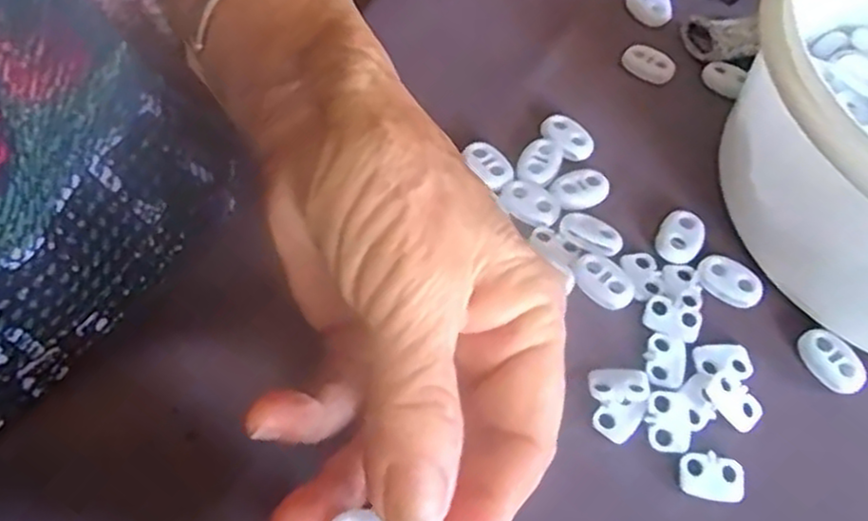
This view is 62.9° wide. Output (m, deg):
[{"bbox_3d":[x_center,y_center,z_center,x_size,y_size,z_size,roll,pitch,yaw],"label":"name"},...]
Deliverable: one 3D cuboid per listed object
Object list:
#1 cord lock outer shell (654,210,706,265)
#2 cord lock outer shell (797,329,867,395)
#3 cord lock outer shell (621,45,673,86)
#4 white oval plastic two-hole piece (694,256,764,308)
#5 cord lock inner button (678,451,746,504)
[{"bbox_3d":[0.089,-0.009,0.254,0.016,0.004,0.021,29,60,14],"label":"cord lock outer shell"},{"bbox_3d":[0.130,0.033,0.231,0.013,0.006,0.023,-22,62,-17],"label":"cord lock outer shell"},{"bbox_3d":[0.091,-0.084,0.304,0.022,0.009,0.010,24,59,11],"label":"cord lock outer shell"},{"bbox_3d":[0.102,0.007,0.246,0.023,0.004,0.014,35,61,17],"label":"white oval plastic two-hole piece"},{"bbox_3d":[0.082,0.064,0.210,0.019,0.004,0.013,13,57,4],"label":"cord lock inner button"}]

